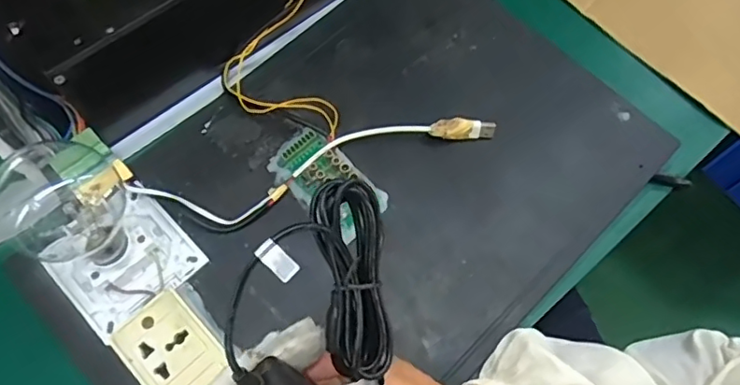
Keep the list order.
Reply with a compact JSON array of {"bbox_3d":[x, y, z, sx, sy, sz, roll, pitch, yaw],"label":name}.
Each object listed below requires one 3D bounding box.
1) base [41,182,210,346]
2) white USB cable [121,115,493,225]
[{"bbox_3d":[-0.175,0.046,0.403,0.087,0.028,0.077,-41,75,-16],"label":"base"},{"bbox_3d":[-0.034,-0.020,0.439,0.271,0.016,0.044,-16,70,-8],"label":"white USB cable"}]

